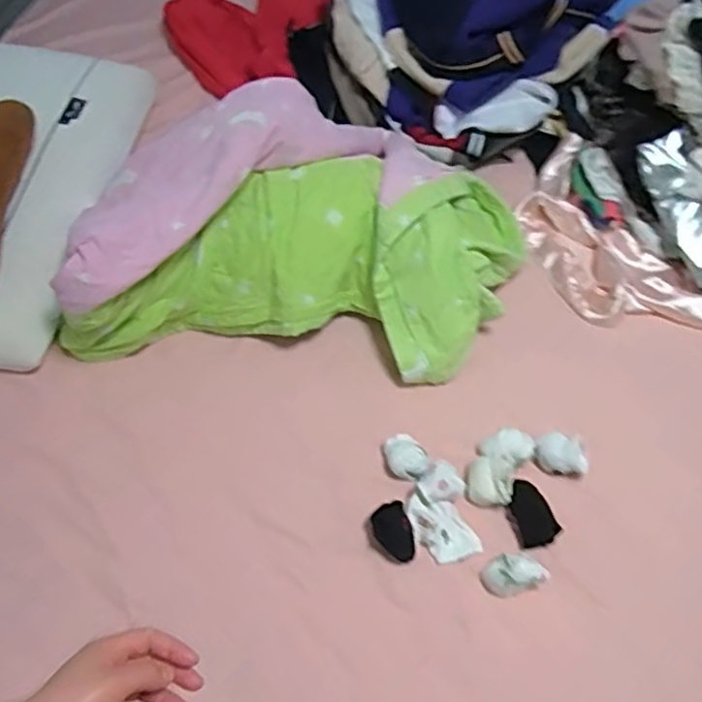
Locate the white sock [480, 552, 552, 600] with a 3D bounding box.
[{"bbox_3d":[0.216,0.297,0.854,0.072,0.080,0.046,-5,60,-2],"label":"white sock"}]

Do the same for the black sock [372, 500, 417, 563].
[{"bbox_3d":[0.060,0.252,0.887,0.052,0.042,0.076,-20,60,-15],"label":"black sock"}]

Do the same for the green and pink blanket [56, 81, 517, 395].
[{"bbox_3d":[-0.052,-0.189,1.035,0.699,0.250,0.416,5,58,-3],"label":"green and pink blanket"}]

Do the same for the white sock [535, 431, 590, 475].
[{"bbox_3d":[0.313,0.153,0.947,0.081,0.054,0.058,15,58,4],"label":"white sock"}]

